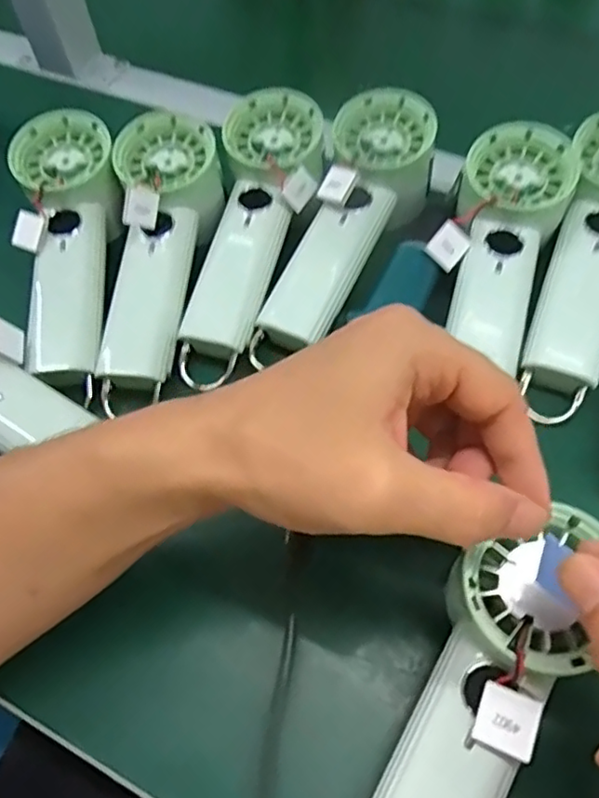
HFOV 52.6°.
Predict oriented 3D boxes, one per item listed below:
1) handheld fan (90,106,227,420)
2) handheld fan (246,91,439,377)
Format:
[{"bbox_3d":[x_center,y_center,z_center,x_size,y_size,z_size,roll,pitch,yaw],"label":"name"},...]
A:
[{"bbox_3d":[-0.087,-0.088,0.359,0.063,0.047,0.184,6,76,7],"label":"handheld fan"},{"bbox_3d":[0.029,-0.107,0.378,0.062,0.051,0.182,24,80,17],"label":"handheld fan"}]

